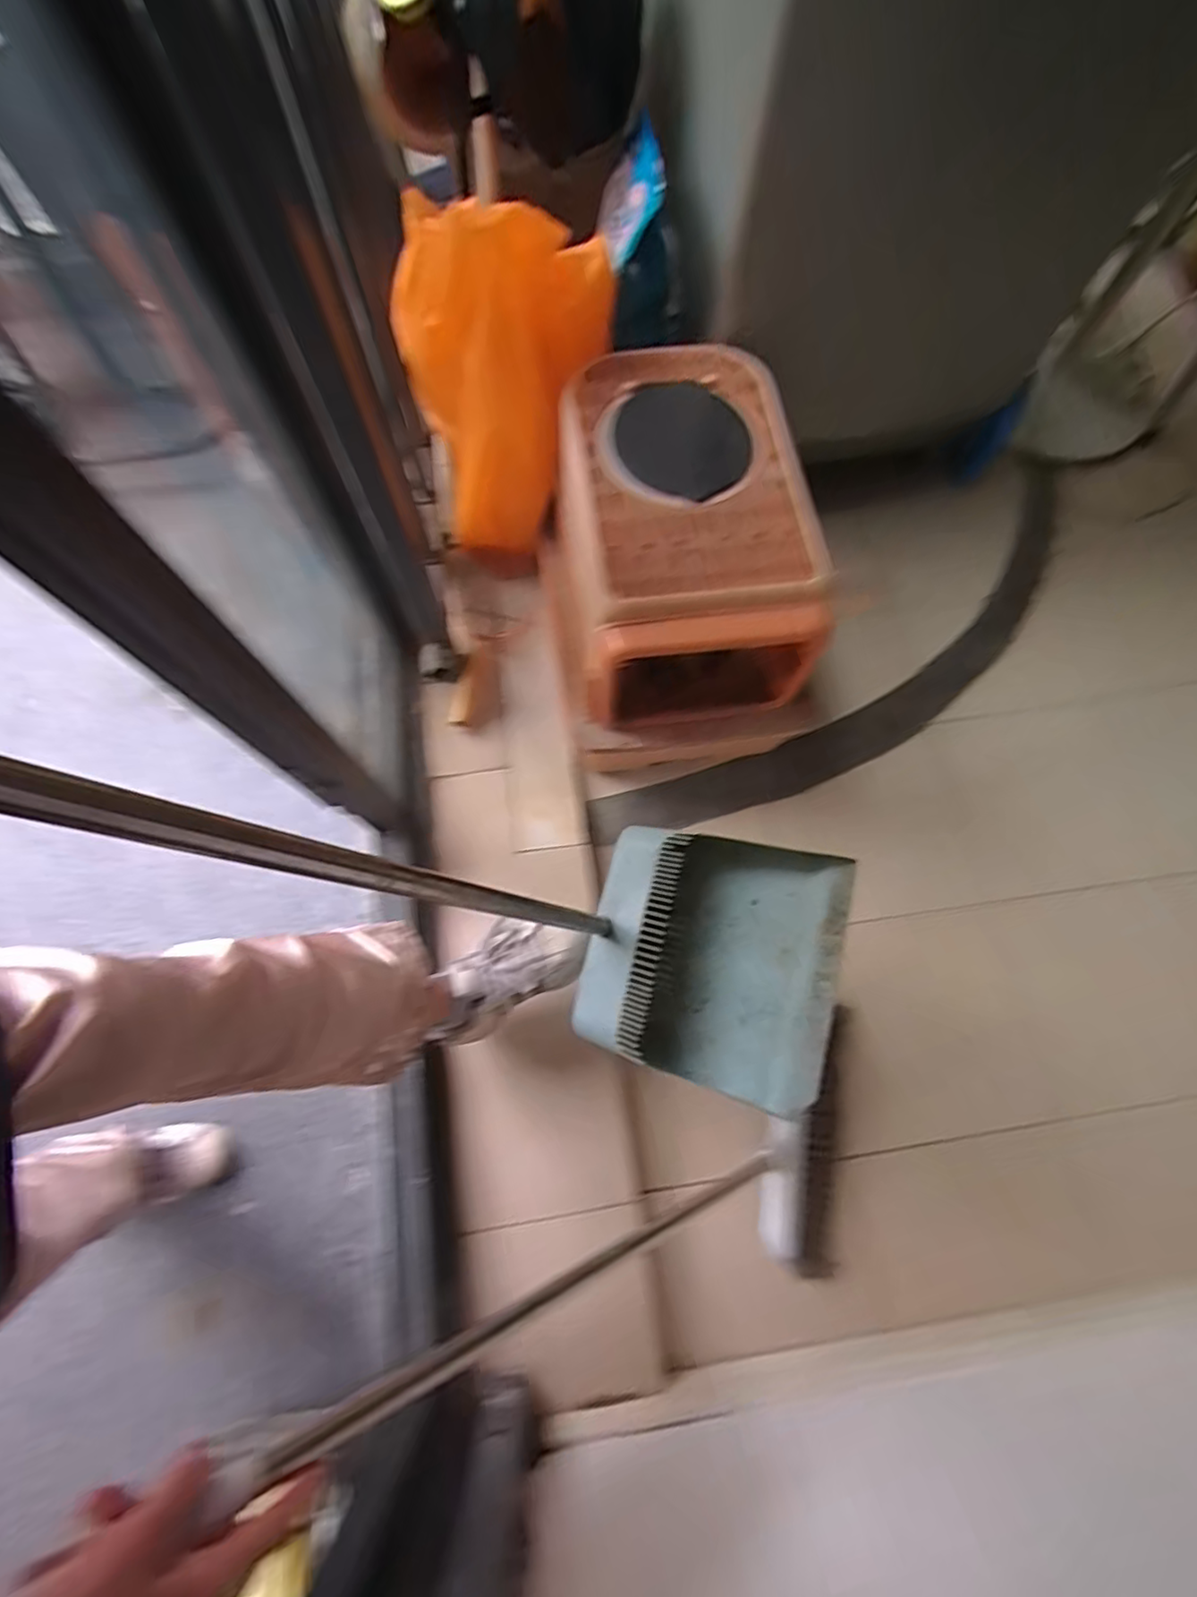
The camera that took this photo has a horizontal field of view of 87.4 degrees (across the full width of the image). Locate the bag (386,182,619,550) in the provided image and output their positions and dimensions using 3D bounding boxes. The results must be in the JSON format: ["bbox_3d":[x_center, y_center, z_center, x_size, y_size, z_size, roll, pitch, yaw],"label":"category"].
[{"bbox_3d":[-0.147,-0.557,0.885,0.266,0.466,0.178,23,74,7],"label":"bag"}]

